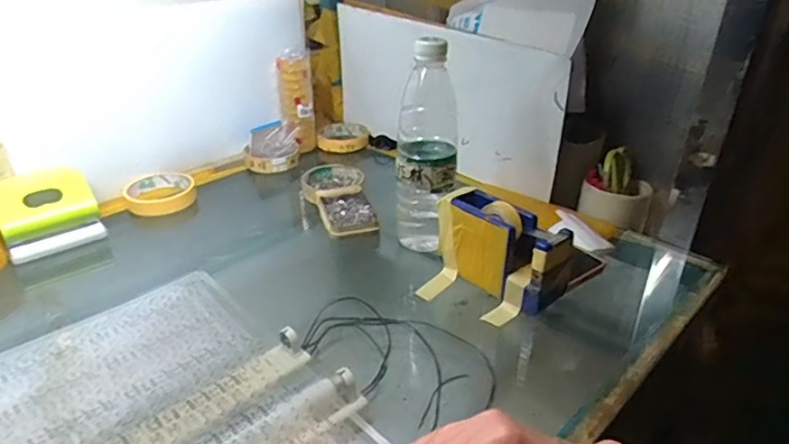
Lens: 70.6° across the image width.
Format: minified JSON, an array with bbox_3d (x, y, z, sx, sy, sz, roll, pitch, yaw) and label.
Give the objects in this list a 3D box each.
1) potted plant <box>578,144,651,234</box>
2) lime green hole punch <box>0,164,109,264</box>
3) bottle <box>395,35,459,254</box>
[{"bbox_3d":[0.282,-0.040,0.706,0.081,0.094,0.088,14,32,25],"label":"potted plant"},{"bbox_3d":[-0.400,-0.013,0.642,0.100,0.075,0.056,-21,35,-31],"label":"lime green hole punch"},{"bbox_3d":[0.035,-0.077,0.592,0.064,0.219,0.070,1,29,3],"label":"bottle"}]

